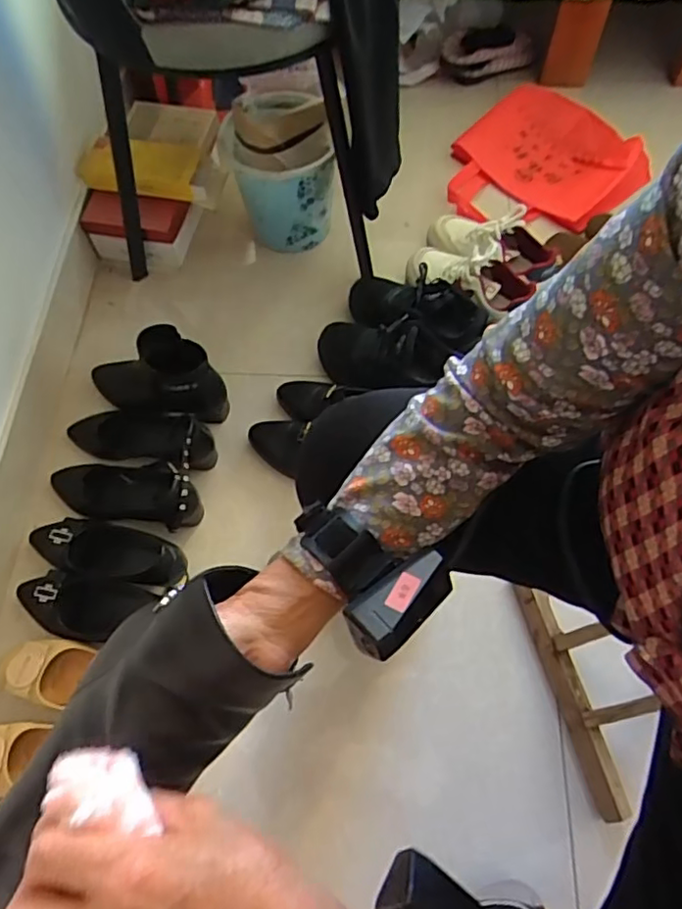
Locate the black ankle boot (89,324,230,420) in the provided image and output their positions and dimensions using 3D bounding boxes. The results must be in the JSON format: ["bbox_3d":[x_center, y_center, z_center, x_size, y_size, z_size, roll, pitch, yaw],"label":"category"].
[{"bbox_3d":[-0.303,-0.129,0.939,0.242,0.156,0.090,16,67,9],"label":"black ankle boot"}]

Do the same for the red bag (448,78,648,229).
[{"bbox_3d":[0.405,-0.597,1.221,0.430,0.075,0.335,-38,70,-14],"label":"red bag"}]

